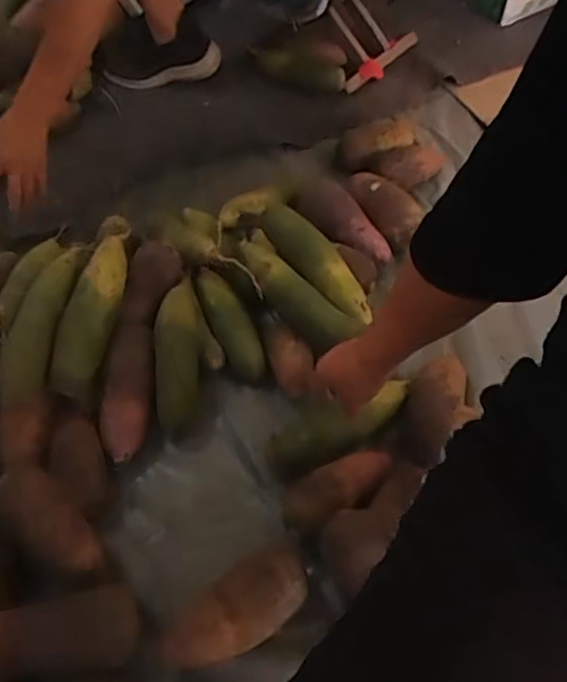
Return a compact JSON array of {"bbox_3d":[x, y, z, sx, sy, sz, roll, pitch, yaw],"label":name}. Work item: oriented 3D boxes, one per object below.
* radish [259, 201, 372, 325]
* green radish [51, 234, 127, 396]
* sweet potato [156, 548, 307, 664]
[{"bbox_3d":[0.039,-0.111,0.801,0.071,0.051,0.213,-24,59,-15],"label":"radish"},{"bbox_3d":[-0.239,-0.041,0.737,0.056,0.052,0.212,10,71,7],"label":"green radish"},{"bbox_3d":[-0.047,0.269,0.595,0.155,0.059,0.071,-31,61,-19],"label":"sweet potato"}]

